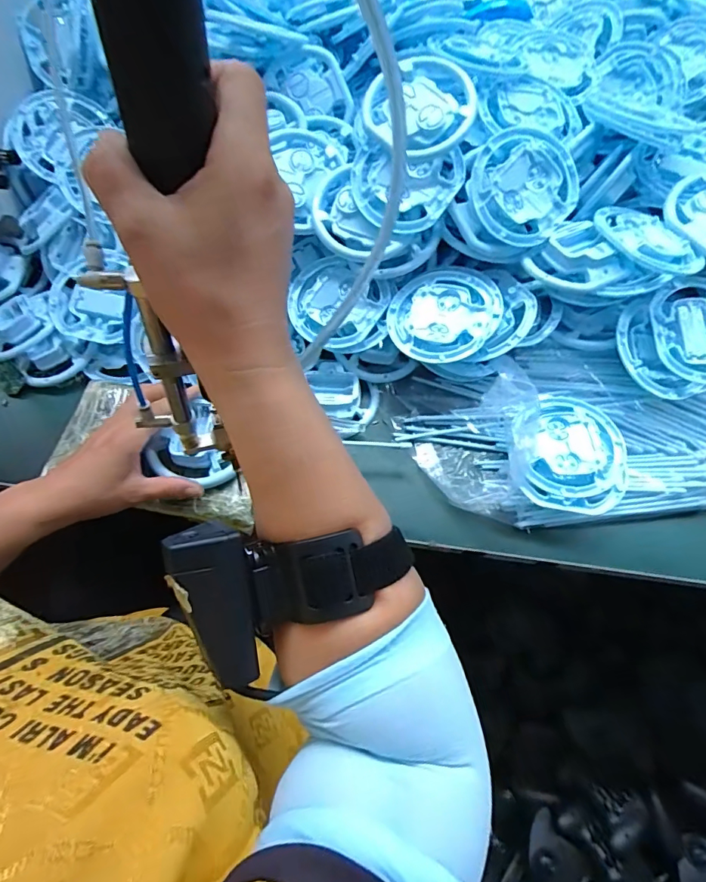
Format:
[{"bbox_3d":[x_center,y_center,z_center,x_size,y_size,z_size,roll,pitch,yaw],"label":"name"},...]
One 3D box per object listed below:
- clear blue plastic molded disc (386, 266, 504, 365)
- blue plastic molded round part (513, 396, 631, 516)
[{"bbox_3d":[0.091,-0.127,0.456,0.101,0.026,0.110,0,66,-1],"label":"clear blue plastic molded disc"},{"bbox_3d":[0.211,0.010,0.445,0.099,0.020,0.116,11,66,4],"label":"blue plastic molded round part"}]

